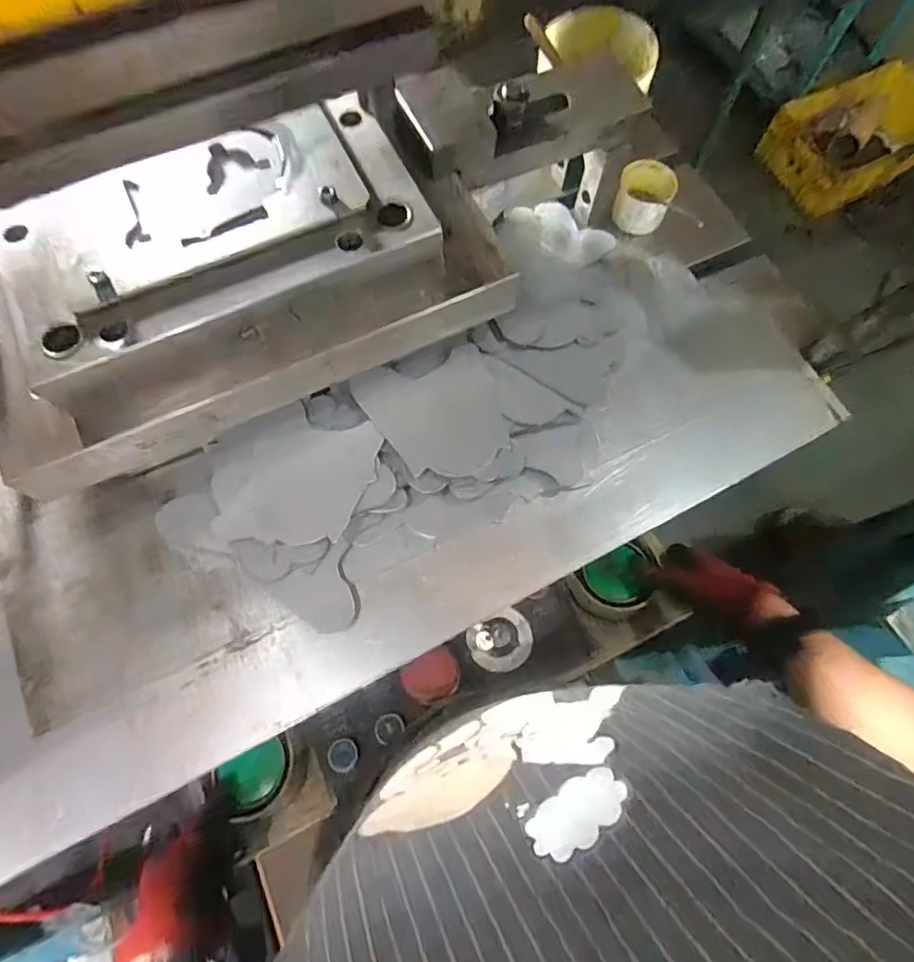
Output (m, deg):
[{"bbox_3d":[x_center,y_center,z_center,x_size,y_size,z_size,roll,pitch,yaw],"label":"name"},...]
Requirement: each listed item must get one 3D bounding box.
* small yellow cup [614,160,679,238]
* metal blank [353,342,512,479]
[{"bbox_3d":[0.220,-0.335,0.665,0.063,0.042,0.068,0,70,0],"label":"small yellow cup"},{"bbox_3d":[-0.019,-0.062,0.537,0.128,0.006,0.120,-18,78,-7],"label":"metal blank"}]

